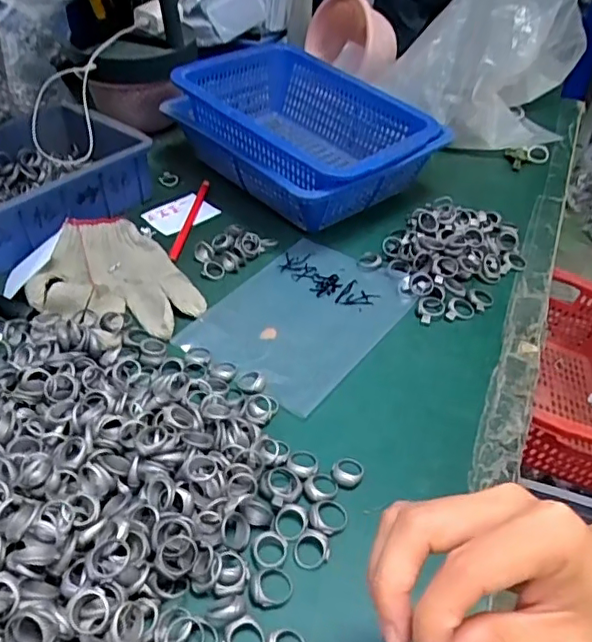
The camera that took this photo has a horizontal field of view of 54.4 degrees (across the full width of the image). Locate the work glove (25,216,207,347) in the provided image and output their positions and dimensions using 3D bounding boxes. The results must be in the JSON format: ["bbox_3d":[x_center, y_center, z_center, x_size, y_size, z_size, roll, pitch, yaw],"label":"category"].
[{"bbox_3d":[-0.183,-0.045,0.552,0.134,0.023,0.200,-22,49,-24],"label":"work glove"}]

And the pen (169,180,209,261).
[{"bbox_3d":[-0.123,-0.118,0.658,0.013,0.009,0.160,5,44,3],"label":"pen"}]

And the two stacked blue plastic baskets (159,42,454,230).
[{"bbox_3d":[0.004,-0.222,0.675,0.198,0.100,0.296,-33,54,-31],"label":"two stacked blue plastic baskets"}]

